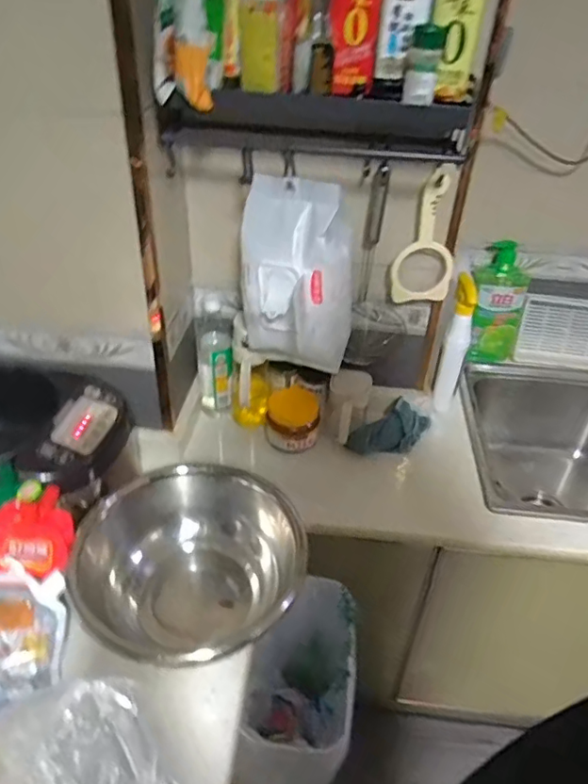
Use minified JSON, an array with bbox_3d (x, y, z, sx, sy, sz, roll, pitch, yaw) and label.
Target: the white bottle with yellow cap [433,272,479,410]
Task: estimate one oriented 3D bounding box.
[{"bbox_3d":[0.291,-0.081,1.009,0.039,0.259,0.054,15,38,16],"label":"white bottle with yellow cap"}]

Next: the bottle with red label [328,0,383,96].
[{"bbox_3d":[0.072,-0.449,0.626,0.055,0.200,0.047,5,37,4],"label":"bottle with red label"}]

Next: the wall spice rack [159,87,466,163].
[{"bbox_3d":[0.024,-0.334,0.712,0.374,0.086,0.098,1,37,-1],"label":"wall spice rack"}]

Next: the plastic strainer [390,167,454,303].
[{"bbox_3d":[0.196,-0.228,0.845,0.089,0.214,0.021,6,47,13],"label":"plastic strainer"}]

